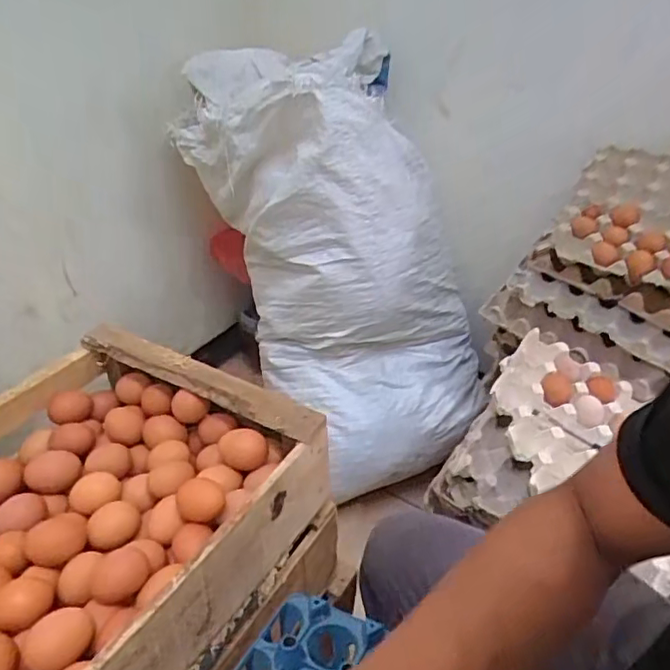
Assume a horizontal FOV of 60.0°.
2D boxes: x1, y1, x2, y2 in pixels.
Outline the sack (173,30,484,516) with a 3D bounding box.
[{"bbox_3d":[0.016,-0.129,1.167,0.377,0.808,0.421,-5,24,42],"label":"sack"}]

